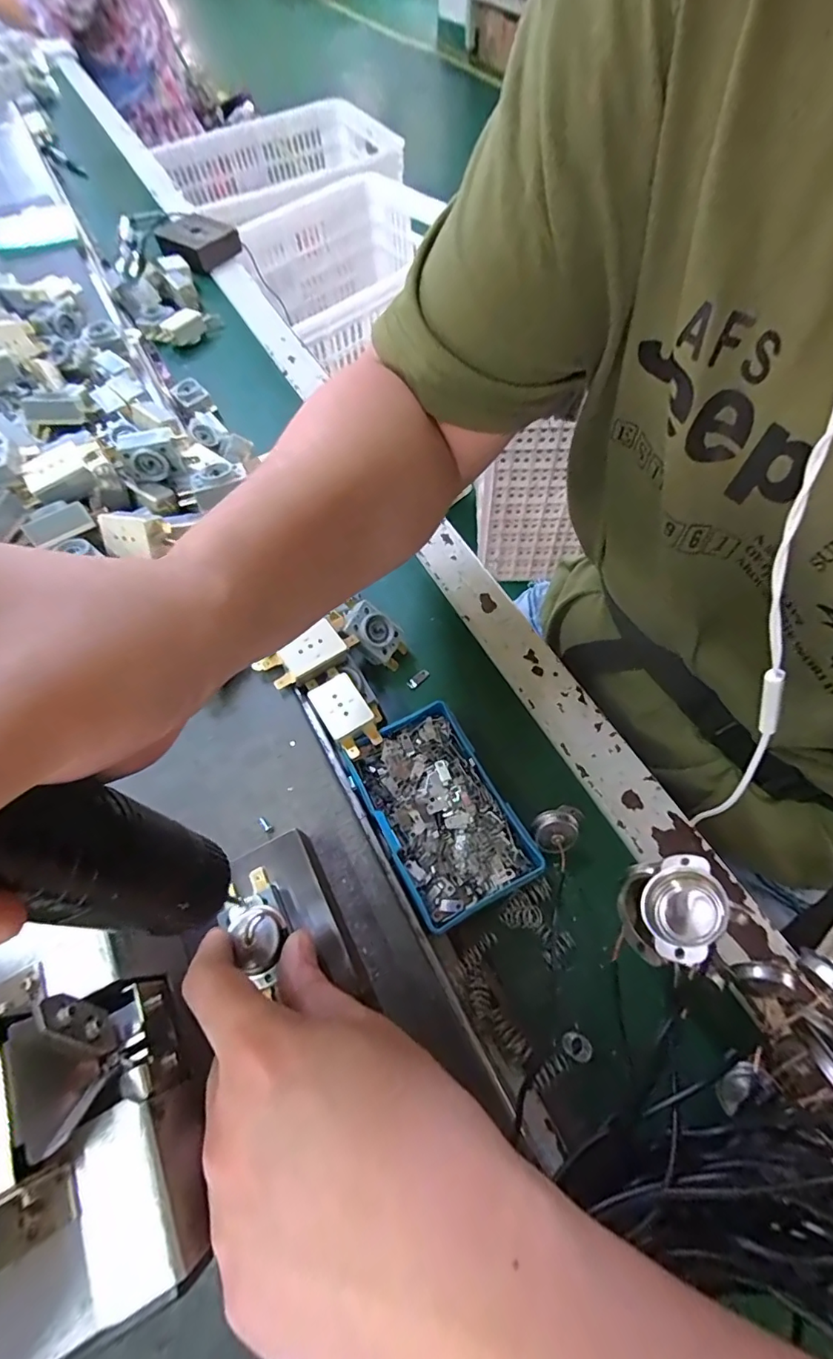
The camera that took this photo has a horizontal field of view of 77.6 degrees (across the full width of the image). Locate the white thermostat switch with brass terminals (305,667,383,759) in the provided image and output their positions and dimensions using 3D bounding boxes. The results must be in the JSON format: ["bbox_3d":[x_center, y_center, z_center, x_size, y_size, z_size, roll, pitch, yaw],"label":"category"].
[{"bbox_3d":[-0.043,0.022,0.317,0.027,0.021,0.053,-32,65,-13],"label":"white thermostat switch with brass terminals"}]

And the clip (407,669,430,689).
[{"bbox_3d":[0.001,-0.001,0.357,0.017,0.004,0.007,-36,66,-15],"label":"clip"}]

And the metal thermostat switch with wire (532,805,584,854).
[{"bbox_3d":[0.080,0.084,0.288,0.029,0.011,0.022,-16,62,-6],"label":"metal thermostat switch with wire"}]

